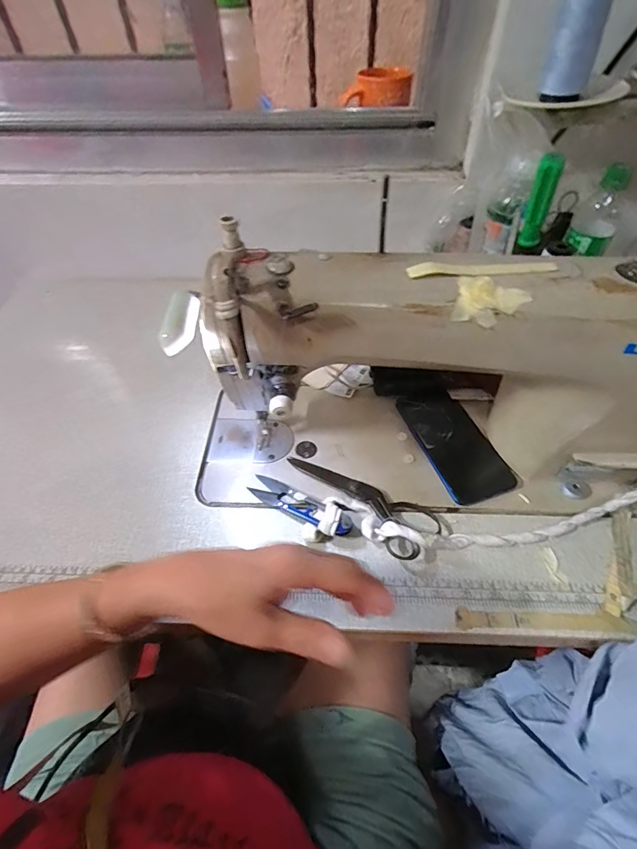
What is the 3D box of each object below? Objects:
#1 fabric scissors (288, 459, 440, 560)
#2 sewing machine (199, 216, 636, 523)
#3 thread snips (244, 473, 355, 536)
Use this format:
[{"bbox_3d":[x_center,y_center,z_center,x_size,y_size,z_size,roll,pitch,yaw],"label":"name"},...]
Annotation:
[{"bbox_3d":[0.036,0.079,0.412,0.168,0.020,0.060,23,55,18],"label":"fabric scissors"},{"bbox_3d":[0.154,-0.043,0.381,0.453,0.219,0.174,11,52,9],"label":"sewing machine"},{"bbox_3d":[-0.019,0.081,0.413,0.116,0.021,0.028,29,57,22],"label":"thread snips"}]

